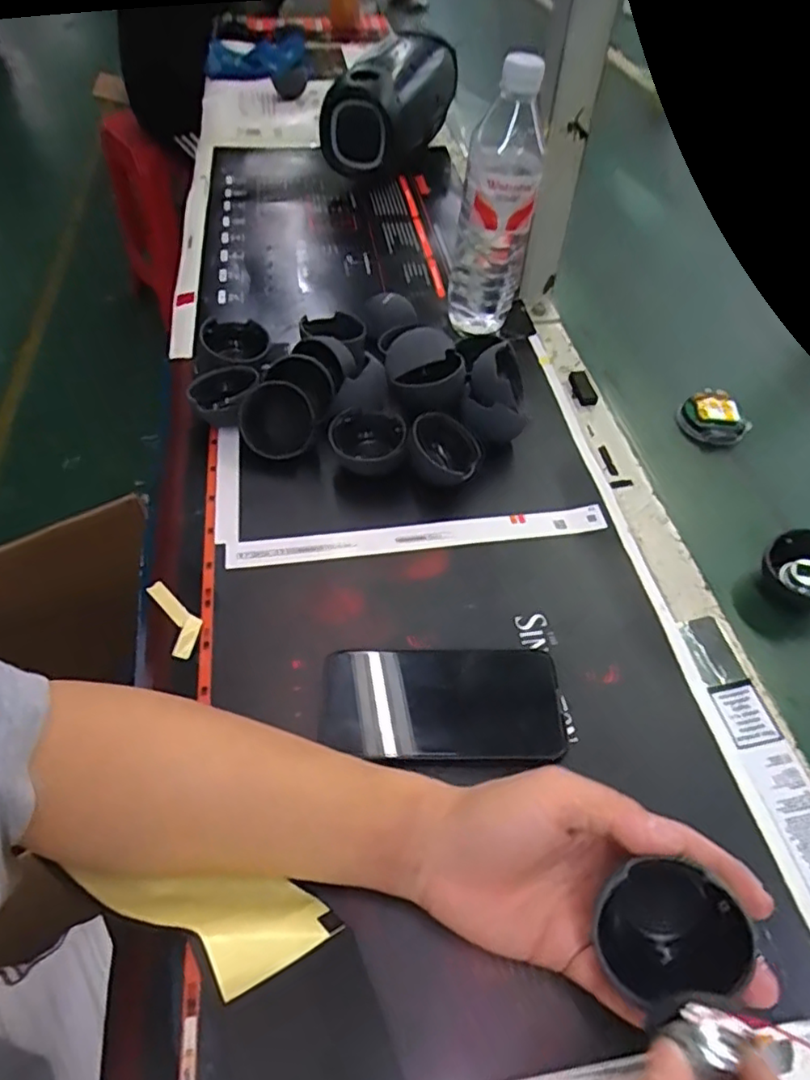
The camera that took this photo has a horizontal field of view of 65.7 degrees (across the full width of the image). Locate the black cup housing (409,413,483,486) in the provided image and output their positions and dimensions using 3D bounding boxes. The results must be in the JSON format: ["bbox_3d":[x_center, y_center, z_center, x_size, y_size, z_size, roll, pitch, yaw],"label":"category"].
[{"bbox_3d":[0.028,-0.069,0.506,0.061,0.036,0.053,20,67,-15],"label":"black cup housing"}]

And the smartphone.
[{"bbox_3d":[0.023,0.104,0.391,0.148,0.011,0.074,-1,52,-2],"label":"smartphone"}]

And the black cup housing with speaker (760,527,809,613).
[{"bbox_3d":[0.296,0.021,0.461,0.057,0.037,0.047,29,57,20],"label":"black cup housing with speaker"}]

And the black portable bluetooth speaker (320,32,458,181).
[{"bbox_3d":[-0.020,-0.596,0.877,0.123,0.115,0.246,16,53,11],"label":"black portable bluetooth speaker"}]

